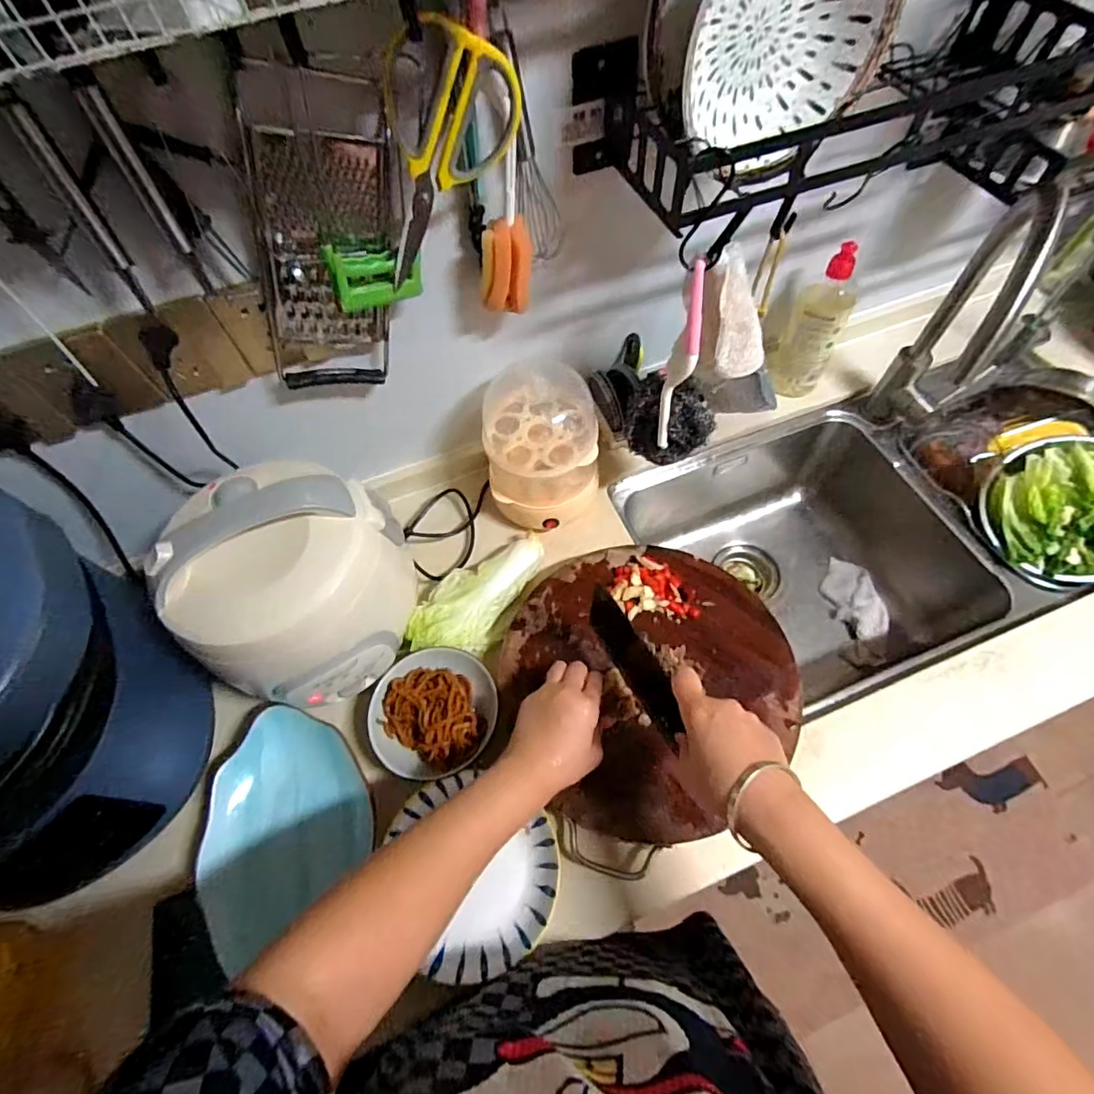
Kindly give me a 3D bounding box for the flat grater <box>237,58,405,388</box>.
[{"bbox_3d":[-0.195,-0.258,0.476,0.115,0.261,0.030,-19,60,-33],"label":"flat grater"}]

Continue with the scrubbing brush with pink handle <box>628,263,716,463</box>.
[{"bbox_3d":[0.136,-0.174,0.545,0.094,0.196,0.077,11,62,8],"label":"scrubbing brush with pink handle"}]

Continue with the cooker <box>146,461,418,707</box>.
[{"bbox_3d":[-0.254,0.042,0.560,0.195,0.191,0.217,-4,61,0],"label":"cooker"}]

